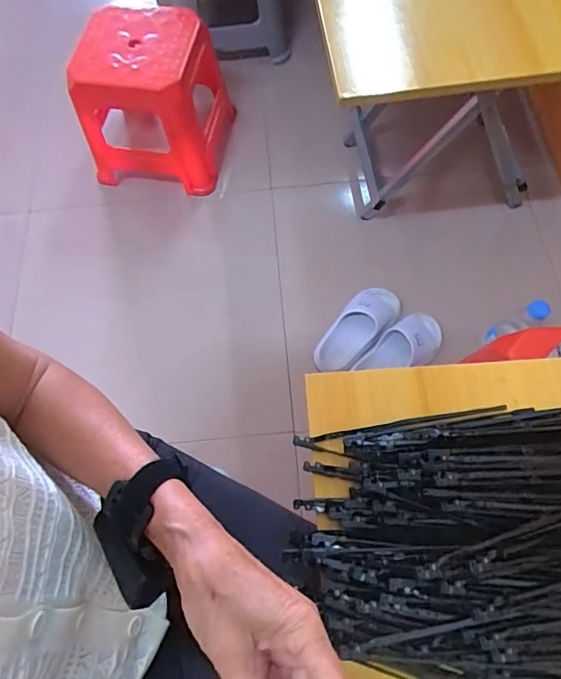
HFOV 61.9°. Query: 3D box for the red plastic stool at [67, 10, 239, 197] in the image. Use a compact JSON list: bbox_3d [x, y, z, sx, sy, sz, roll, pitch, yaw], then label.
[{"bbox_3d":[-0.262,-0.514,0.991,0.237,0.309,0.283,8,69,6],"label":"red plastic stool"}]

